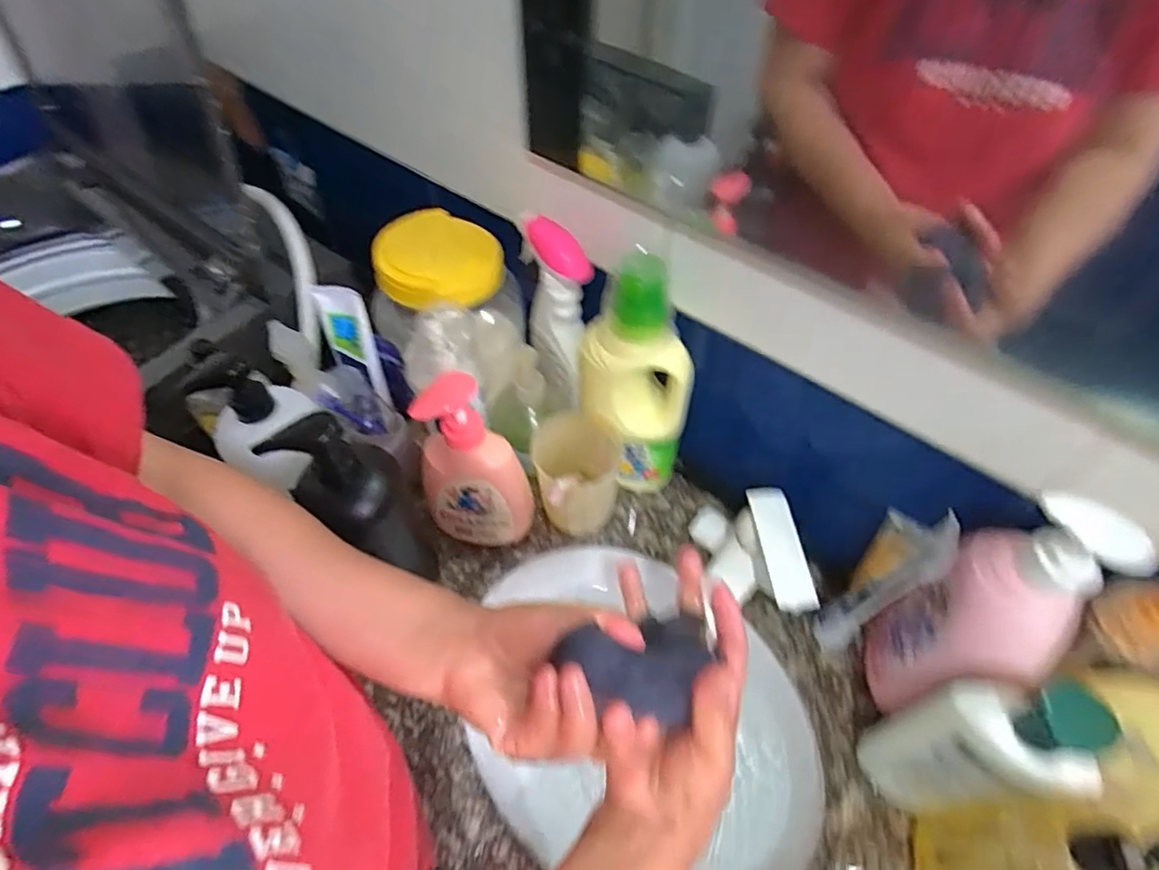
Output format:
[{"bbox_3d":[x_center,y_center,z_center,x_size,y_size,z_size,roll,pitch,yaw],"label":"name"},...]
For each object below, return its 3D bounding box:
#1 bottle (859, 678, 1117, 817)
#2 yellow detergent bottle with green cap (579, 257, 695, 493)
[{"bbox_3d":[0.268,0.221,0.400,0.061,0.201,0.066,0,52,0],"label":"bottle"},{"bbox_3d":[0.051,-0.046,0.560,0.106,0.258,0.060,24,56,19],"label":"yellow detergent bottle with green cap"}]

